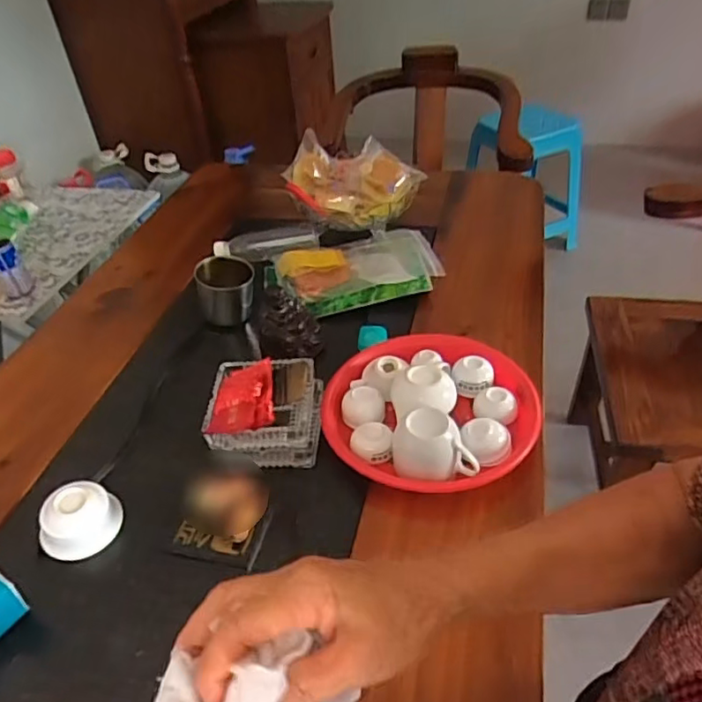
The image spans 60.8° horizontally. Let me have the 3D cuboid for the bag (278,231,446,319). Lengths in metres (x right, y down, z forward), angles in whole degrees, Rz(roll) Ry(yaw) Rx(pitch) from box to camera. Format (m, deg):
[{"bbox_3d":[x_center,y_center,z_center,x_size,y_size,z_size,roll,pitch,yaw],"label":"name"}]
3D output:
[{"bbox_3d":[0.009,-0.139,0.968,0.245,0.031,0.182,-14,41,-10],"label":"bag"}]

